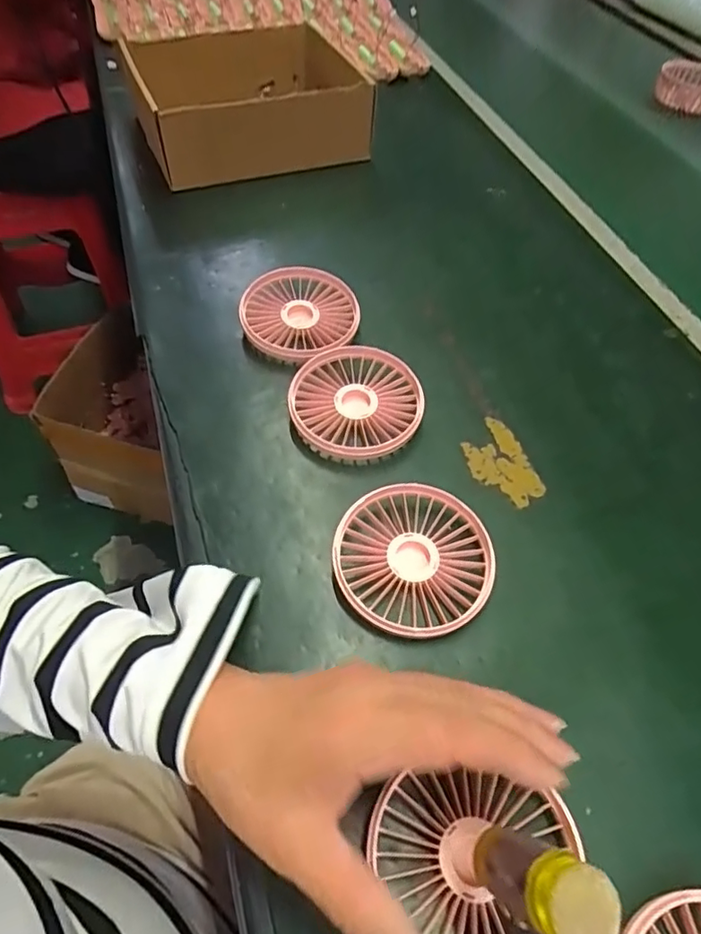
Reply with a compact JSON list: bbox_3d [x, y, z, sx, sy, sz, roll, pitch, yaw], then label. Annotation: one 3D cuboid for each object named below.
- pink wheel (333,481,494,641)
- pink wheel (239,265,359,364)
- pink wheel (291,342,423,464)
[{"bbox_3d":[0.036,0.051,0.322,0.084,0.016,0.091,2,54,-2],"label":"pink wheel"},{"bbox_3d":[-0.039,-0.117,0.438,0.084,0.025,0.089,2,54,-2],"label":"pink wheel"},{"bbox_3d":[0.005,-0.044,0.387,0.087,0.022,0.086,2,54,-2],"label":"pink wheel"}]

